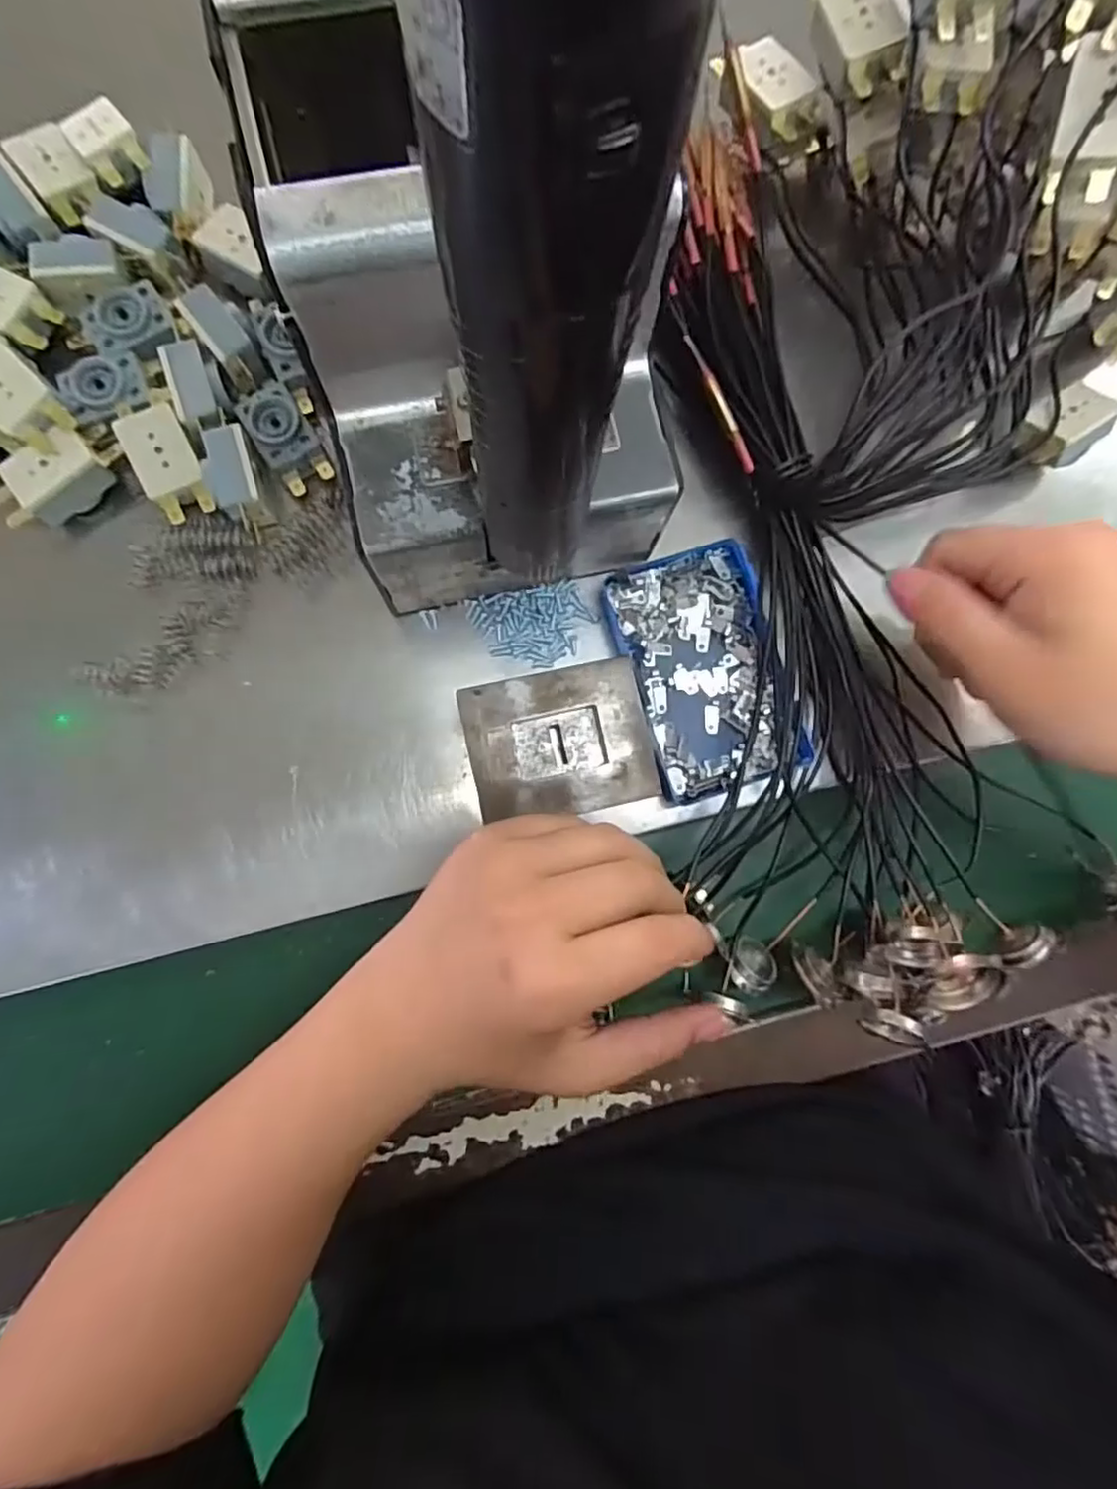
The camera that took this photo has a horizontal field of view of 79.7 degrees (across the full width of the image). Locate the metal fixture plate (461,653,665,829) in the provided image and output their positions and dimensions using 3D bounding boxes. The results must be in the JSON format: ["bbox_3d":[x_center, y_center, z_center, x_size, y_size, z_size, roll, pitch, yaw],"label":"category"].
[{"bbox_3d":[0.000,0.000,0.304,0.078,0.029,0.062,-12,86,-5],"label":"metal fixture plate"}]

